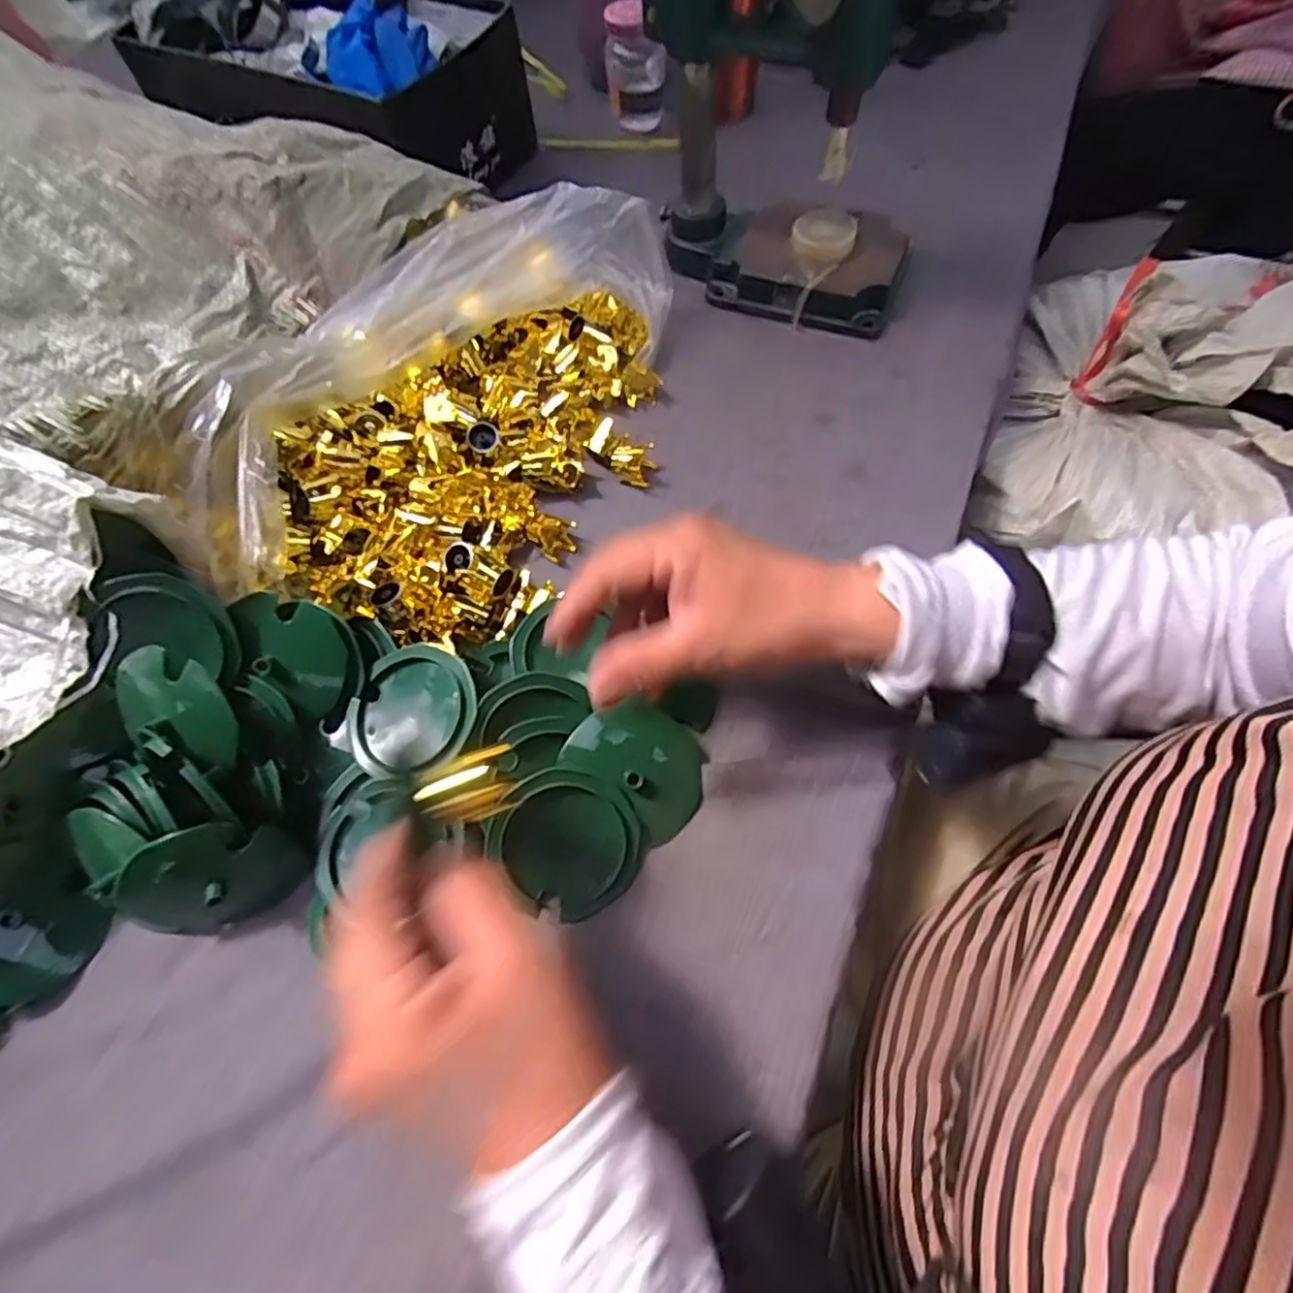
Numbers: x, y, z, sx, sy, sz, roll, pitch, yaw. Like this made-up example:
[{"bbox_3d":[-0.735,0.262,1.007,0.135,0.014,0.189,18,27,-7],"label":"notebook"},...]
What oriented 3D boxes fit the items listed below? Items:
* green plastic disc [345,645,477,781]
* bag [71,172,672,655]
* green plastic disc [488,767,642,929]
[{"bbox_3d":[-0.131,0.036,0.369,0.072,0.014,0.071,-2,62,3],"label":"green plastic disc"},{"bbox_3d":[-0.118,-0.179,0.456,0.245,0.114,0.391,24,66,15],"label":"bag"},{"bbox_3d":[-0.038,0.099,0.339,0.074,0.016,0.065,42,87,0],"label":"green plastic disc"}]

